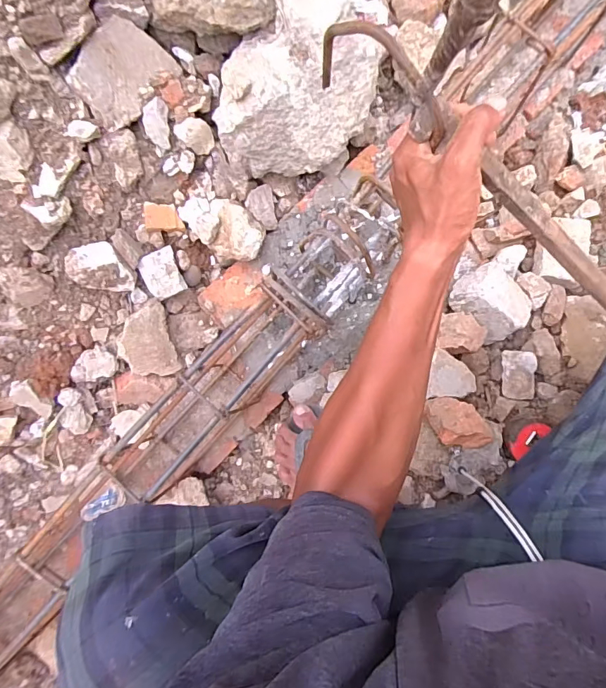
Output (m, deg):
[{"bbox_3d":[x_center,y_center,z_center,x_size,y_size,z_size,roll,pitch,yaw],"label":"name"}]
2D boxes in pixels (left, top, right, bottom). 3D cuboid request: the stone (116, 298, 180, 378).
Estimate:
[{"bbox_3d":[-0.257,-0.004,0.703,0.080,0.034,0.128,-21,121,-26],"label":"stone"}]

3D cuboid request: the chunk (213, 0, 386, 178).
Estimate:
[{"bbox_3d":[-0.004,-0.375,0.635,0.182,0.127,0.254,38,92,4],"label":"chunk"}]

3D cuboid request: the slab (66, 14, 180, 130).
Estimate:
[{"bbox_3d":[-0.258,-0.388,0.612,0.138,0.017,0.099,-49,123,-5],"label":"slab"}]

